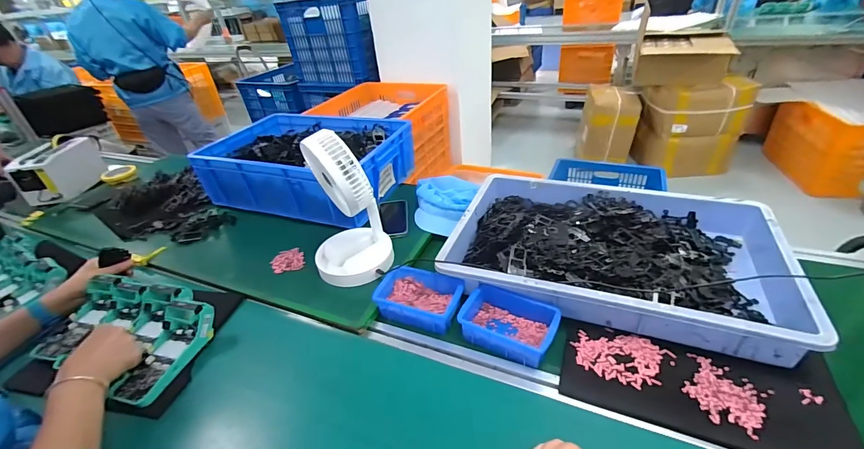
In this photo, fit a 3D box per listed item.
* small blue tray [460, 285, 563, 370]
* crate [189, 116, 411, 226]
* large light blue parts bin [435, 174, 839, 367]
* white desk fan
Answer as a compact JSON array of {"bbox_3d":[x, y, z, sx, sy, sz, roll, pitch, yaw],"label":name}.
[{"bbox_3d":[0.128,0.164,0.639,0.156,0.047,0.104,13,39,26],"label":"small blue tray"},{"bbox_3d":[-0.335,-0.171,1.030,0.485,0.127,0.360,10,37,22],"label":"crate"},{"bbox_3d":[0.335,0.050,0.735,0.557,0.096,0.365,10,37,22],"label":"large light blue parts bin"},{"bbox_3d":[-0.175,-0.040,0.742,0.159,0.279,0.148,-16,35,-14],"label":"white desk fan"}]

